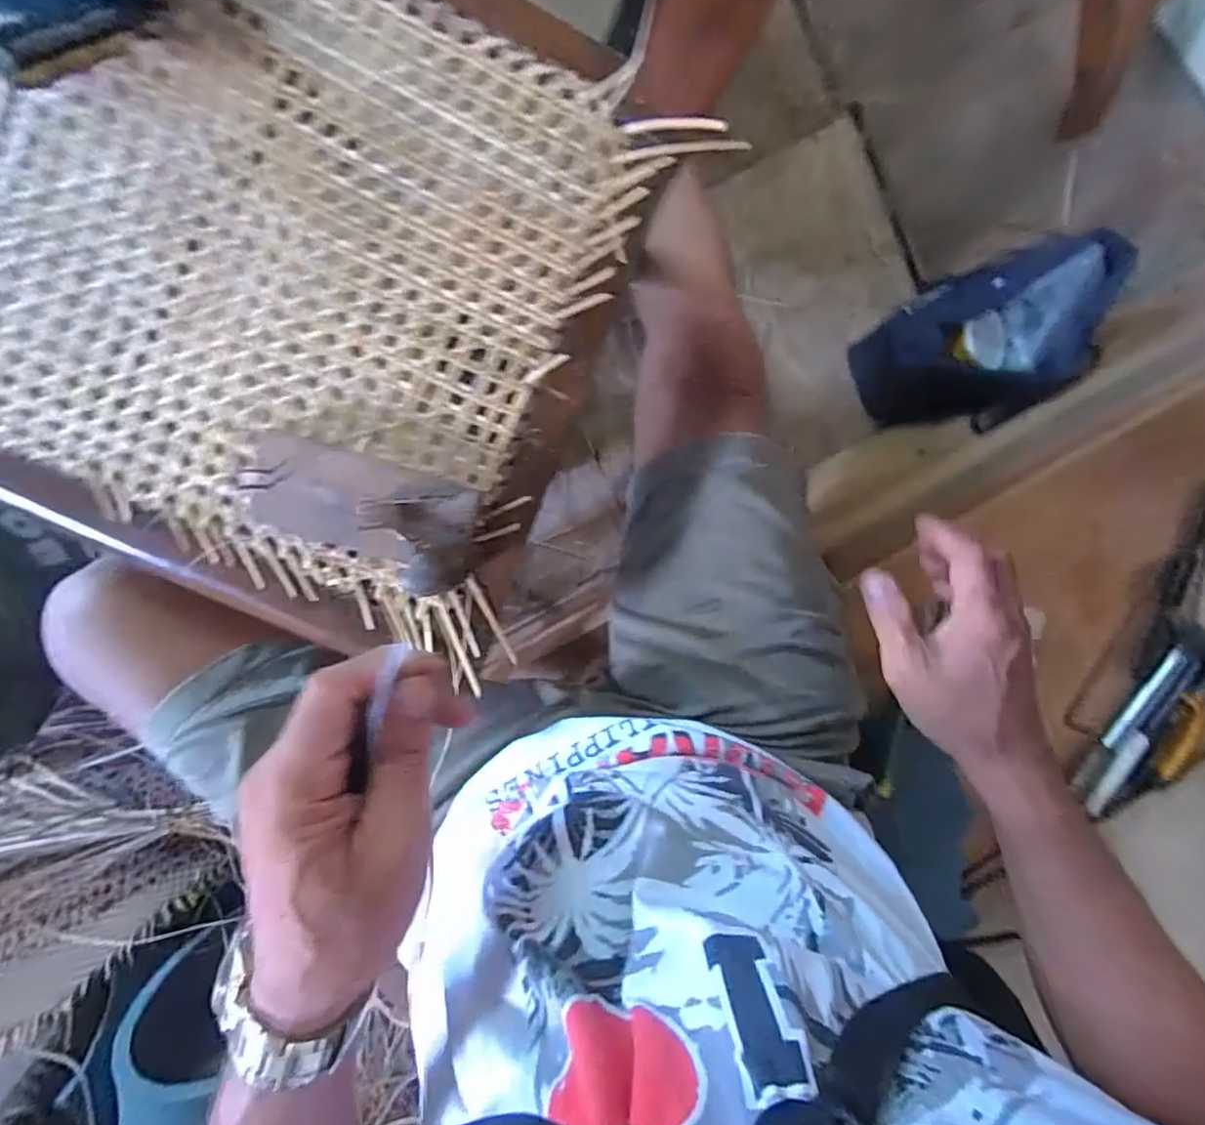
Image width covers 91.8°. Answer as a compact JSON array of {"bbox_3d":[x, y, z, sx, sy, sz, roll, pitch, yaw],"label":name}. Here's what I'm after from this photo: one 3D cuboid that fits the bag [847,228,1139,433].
[{"bbox_3d":[0.451,-0.261,0.716,0.231,0.188,0.169,-21,99,0],"label":"bag"}]

